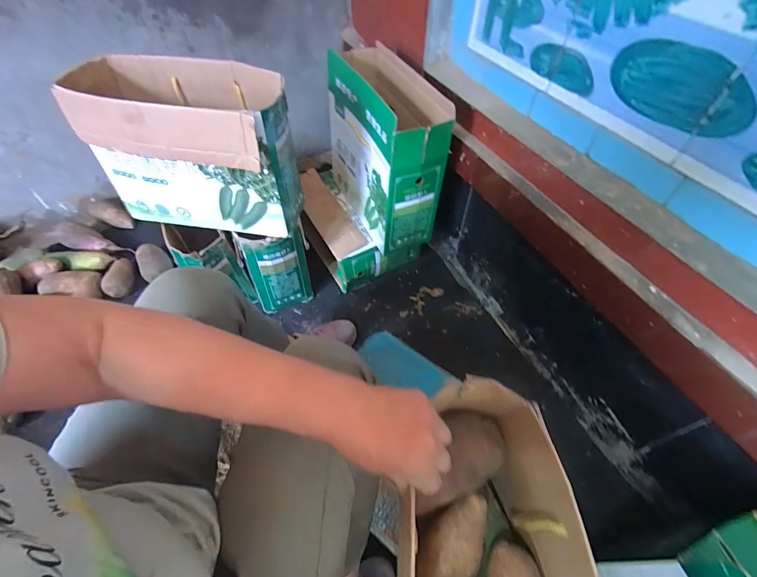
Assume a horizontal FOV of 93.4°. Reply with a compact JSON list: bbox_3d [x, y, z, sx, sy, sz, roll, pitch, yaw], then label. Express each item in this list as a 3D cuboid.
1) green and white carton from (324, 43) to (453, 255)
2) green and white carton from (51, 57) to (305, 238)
[{"bbox_3d":[0.005,-0.328,0.889,0.157,0.359,0.356,-19,54,-15],"label":"green and white carton"},{"bbox_3d":[-0.341,-0.270,0.701,0.357,0.270,0.205,6,52,4],"label":"green and white carton"}]

